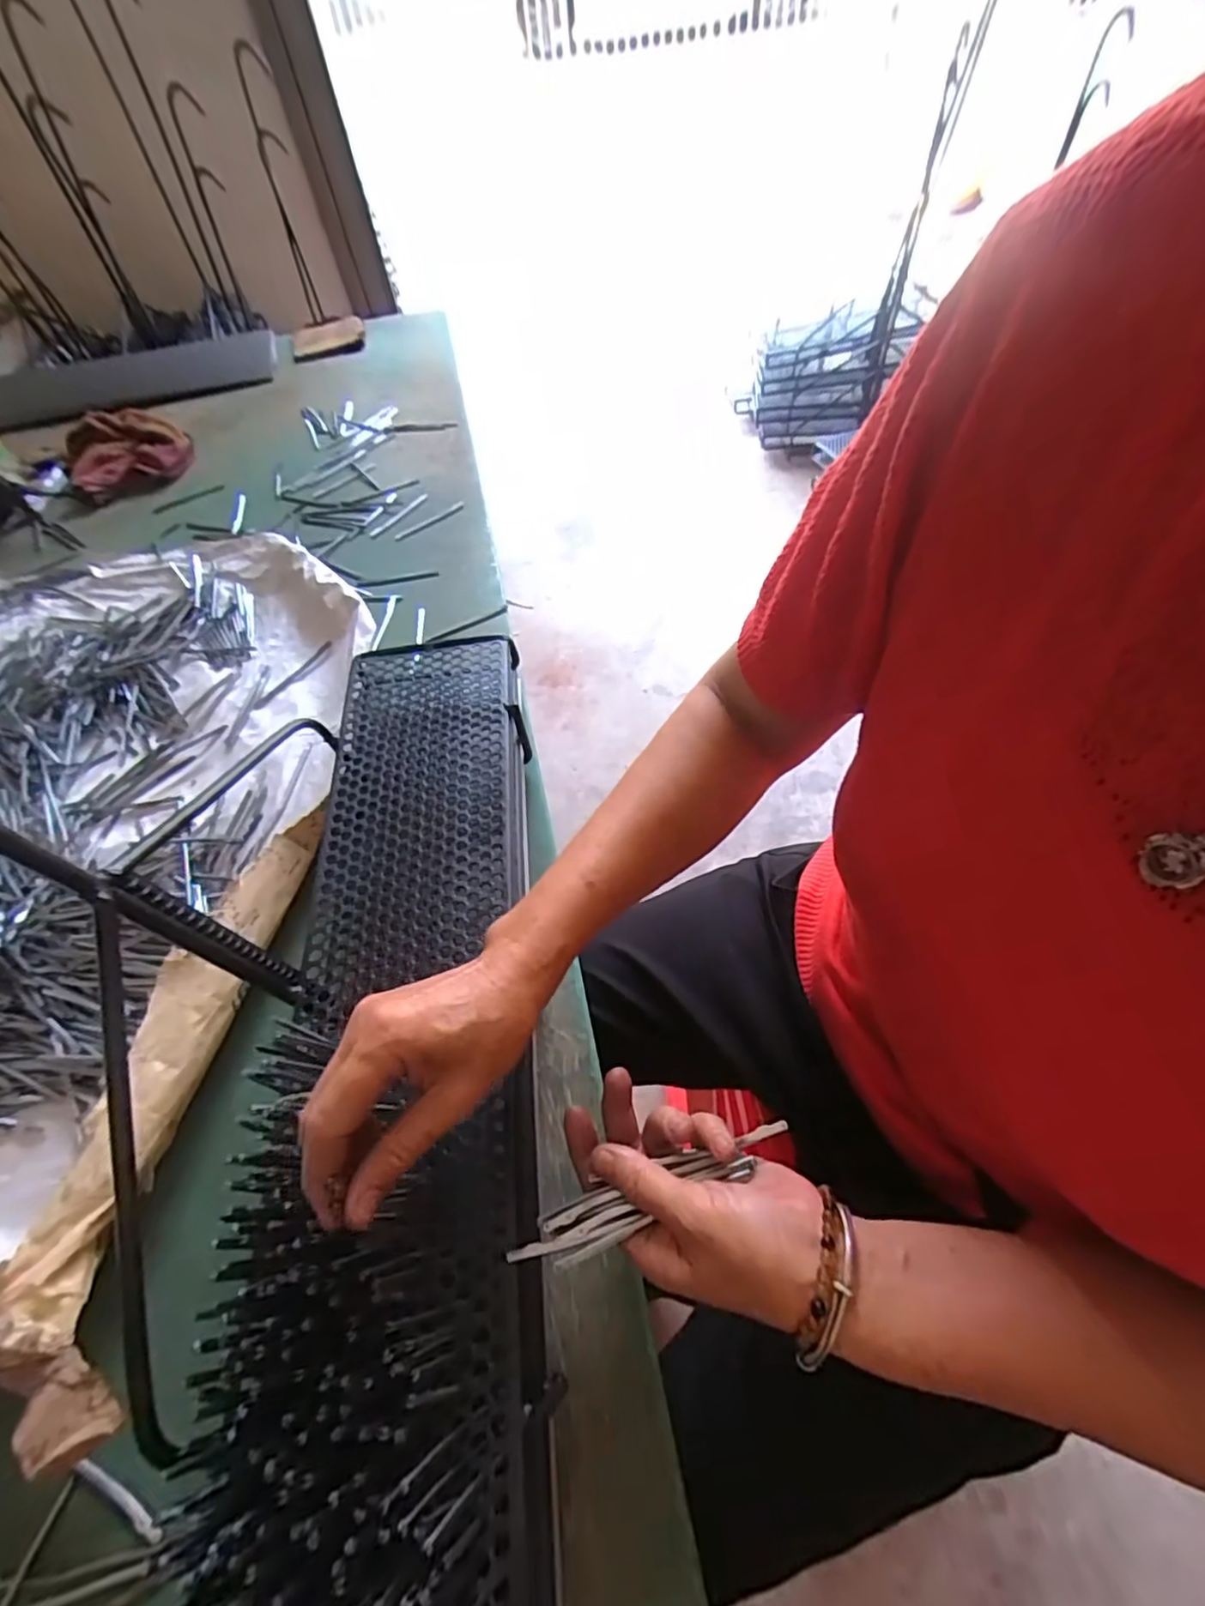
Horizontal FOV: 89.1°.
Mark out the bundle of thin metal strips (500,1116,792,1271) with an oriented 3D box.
[{"bbox_3d":[0.026,0.194,0.306,0.147,0.011,0.025,-21,57,-9],"label":"bundle of thin metal strips"}]

